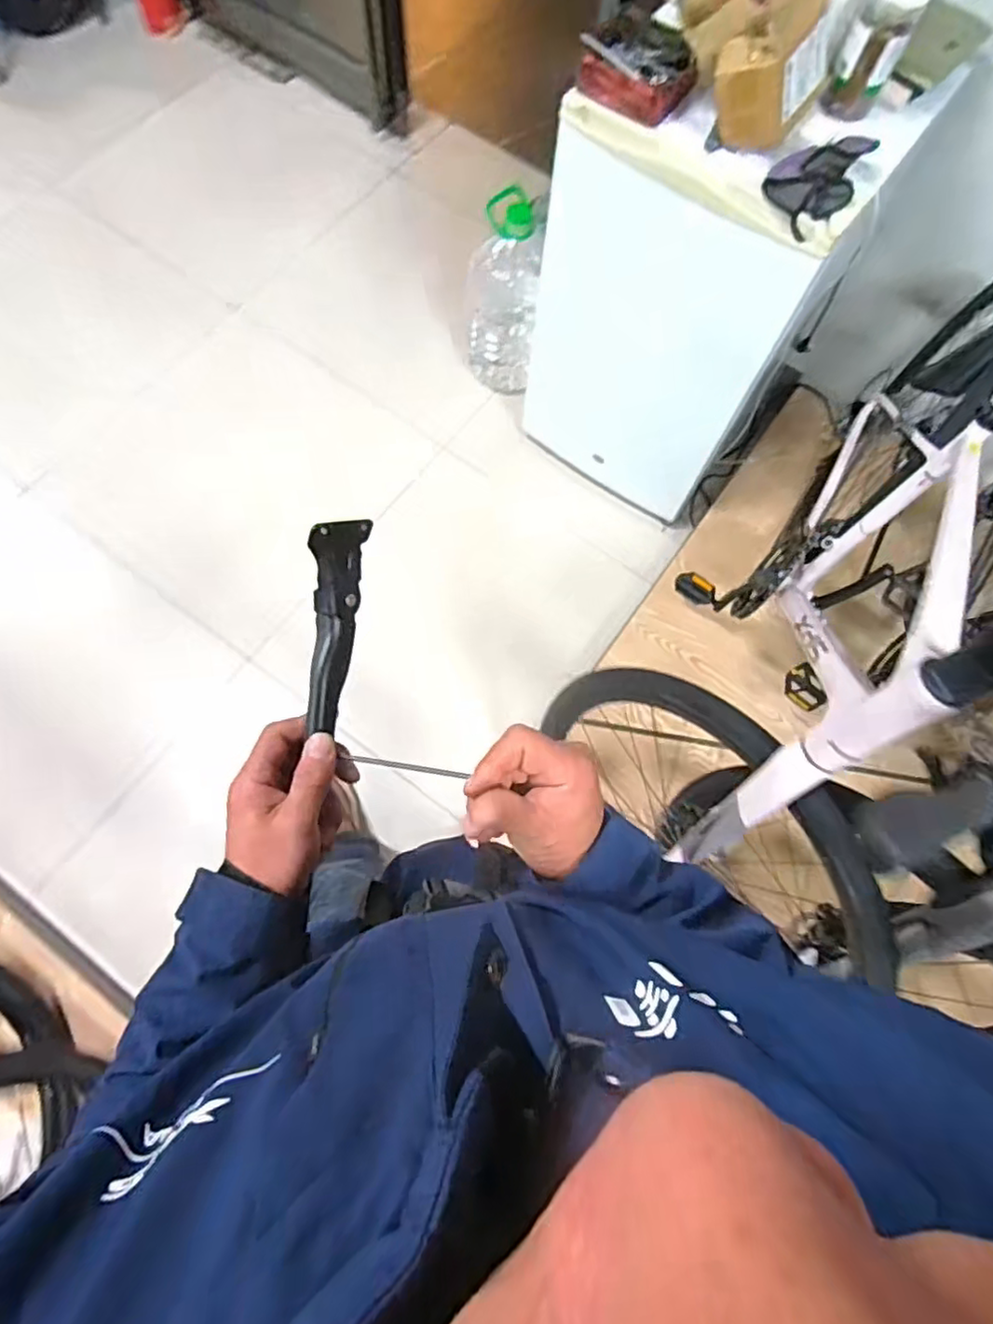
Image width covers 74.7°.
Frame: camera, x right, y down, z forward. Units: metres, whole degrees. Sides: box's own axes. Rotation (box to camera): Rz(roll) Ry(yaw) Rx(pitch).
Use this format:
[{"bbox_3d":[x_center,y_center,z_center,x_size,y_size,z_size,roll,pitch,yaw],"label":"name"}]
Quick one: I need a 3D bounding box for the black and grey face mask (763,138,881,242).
[{"bbox_3d":[0.493,-0.722,0.976,0.153,0.063,0.101,-31,76,-11],"label":"black and grey face mask"}]

